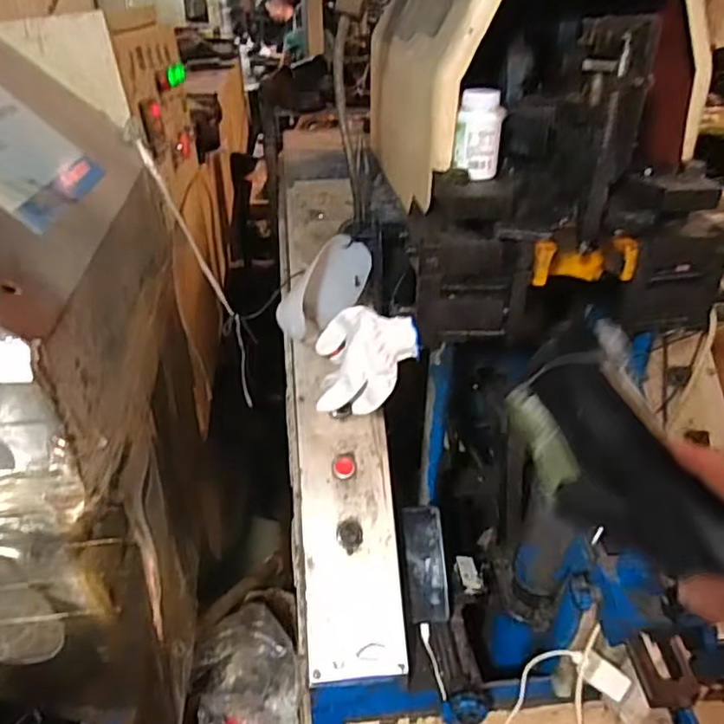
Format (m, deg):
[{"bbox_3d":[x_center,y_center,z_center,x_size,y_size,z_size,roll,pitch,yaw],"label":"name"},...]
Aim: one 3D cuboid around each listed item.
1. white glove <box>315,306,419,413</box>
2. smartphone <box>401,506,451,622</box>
[{"bbox_3d":[0.005,-0.005,0.749,0.118,0.110,0.071,-4,31,-5],"label":"white glove"},{"bbox_3d":[0.092,0.288,0.894,0.058,0.012,0.155,-11,73,18],"label":"smartphone"}]

